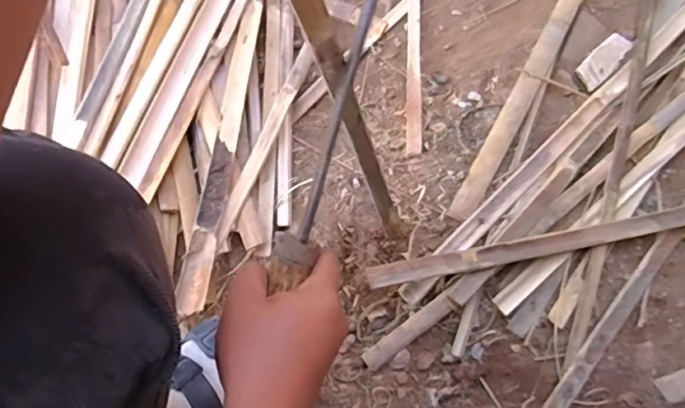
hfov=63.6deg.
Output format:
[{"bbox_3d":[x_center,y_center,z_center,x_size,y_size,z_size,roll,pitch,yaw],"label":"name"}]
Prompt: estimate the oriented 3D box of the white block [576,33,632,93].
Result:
[{"bbox_3d":[0.384,-0.209,0.814,0.097,0.025,0.042,-41,78,-17],"label":"white block"}]

